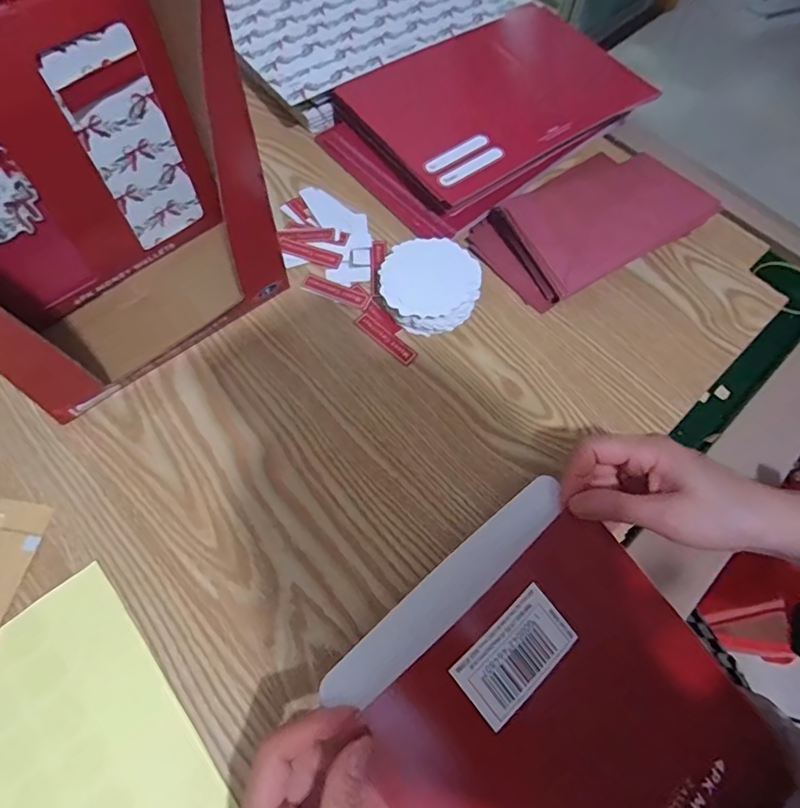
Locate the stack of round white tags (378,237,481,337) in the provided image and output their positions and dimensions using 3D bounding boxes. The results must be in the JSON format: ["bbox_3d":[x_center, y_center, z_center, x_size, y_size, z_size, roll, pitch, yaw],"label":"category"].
[{"bbox_3d":[0.024,-0.096,0.417,0.079,0.032,0.076,-1,66,-3],"label":"stack of round white tags"}]

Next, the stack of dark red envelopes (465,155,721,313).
[{"bbox_3d":[0.169,-0.163,0.449,0.190,0.035,0.125,-34,72,-17],"label":"stack of dark red envelopes"}]

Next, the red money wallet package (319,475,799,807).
[{"bbox_3d":[0.094,0.177,0.276,0.184,0.019,0.217,-37,81,-22],"label":"red money wallet package"}]

